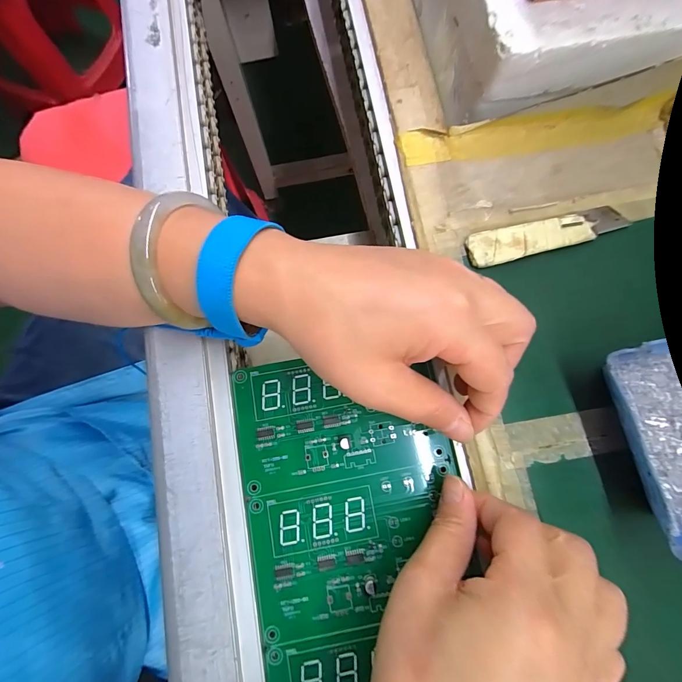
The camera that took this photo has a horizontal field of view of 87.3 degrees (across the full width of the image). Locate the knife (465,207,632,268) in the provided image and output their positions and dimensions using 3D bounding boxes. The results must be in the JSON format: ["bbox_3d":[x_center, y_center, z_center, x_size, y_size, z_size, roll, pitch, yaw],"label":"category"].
[{"bbox_3d":[0.129,-0.067,0.226,0.108,0.011,0.021,-15,80,-3],"label":"knife"}]

